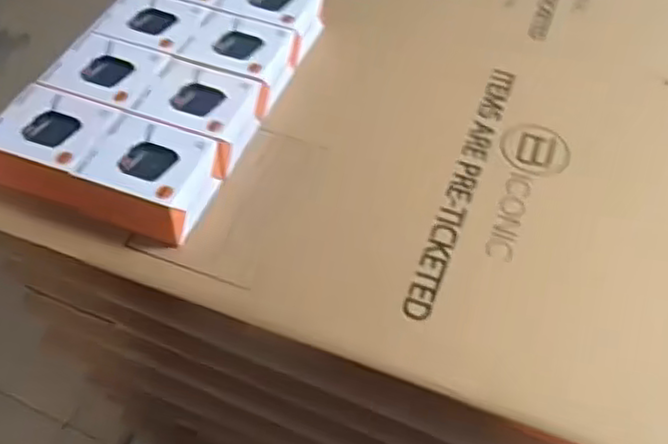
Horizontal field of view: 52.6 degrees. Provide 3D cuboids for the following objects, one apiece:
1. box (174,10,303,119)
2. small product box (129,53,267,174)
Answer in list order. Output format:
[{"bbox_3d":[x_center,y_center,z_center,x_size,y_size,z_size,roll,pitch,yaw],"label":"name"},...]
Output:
[{"bbox_3d":[-0.112,-0.196,0.811,0.112,0.057,0.111,18,52,12],"label":"box"},{"bbox_3d":[-0.147,-0.119,0.750,0.115,0.059,0.101,15,52,10],"label":"small product box"}]

